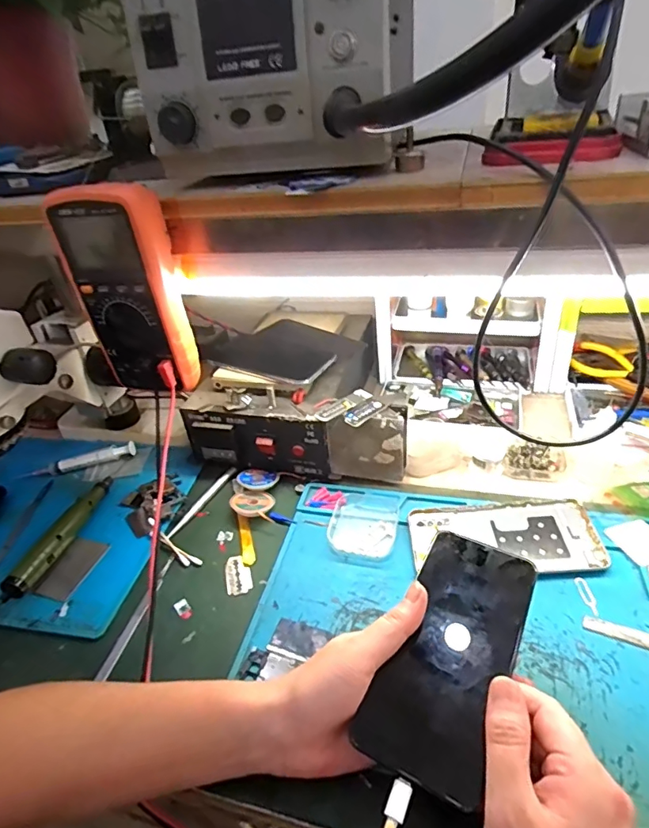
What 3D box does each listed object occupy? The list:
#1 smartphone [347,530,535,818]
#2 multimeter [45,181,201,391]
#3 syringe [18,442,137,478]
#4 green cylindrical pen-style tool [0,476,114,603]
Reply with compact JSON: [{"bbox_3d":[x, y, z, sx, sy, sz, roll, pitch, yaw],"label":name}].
[{"bbox_3d":[0.082,0.147,0.311,0.070,0.015,0.156,15,46,28],"label":"smartphone"},{"bbox_3d":[-0.172,-0.105,0.434,0.090,0.175,0.052,8,38,21],"label":"multimeter"},{"bbox_3d":[-0.298,0.057,0.590,0.133,0.016,0.014,-14,36,-10],"label":"syringe"},{"bbox_3d":[-0.262,0.114,0.489,0.019,0.023,0.160,0,36,11],"label":"green cylindrical pen-style tool"}]

